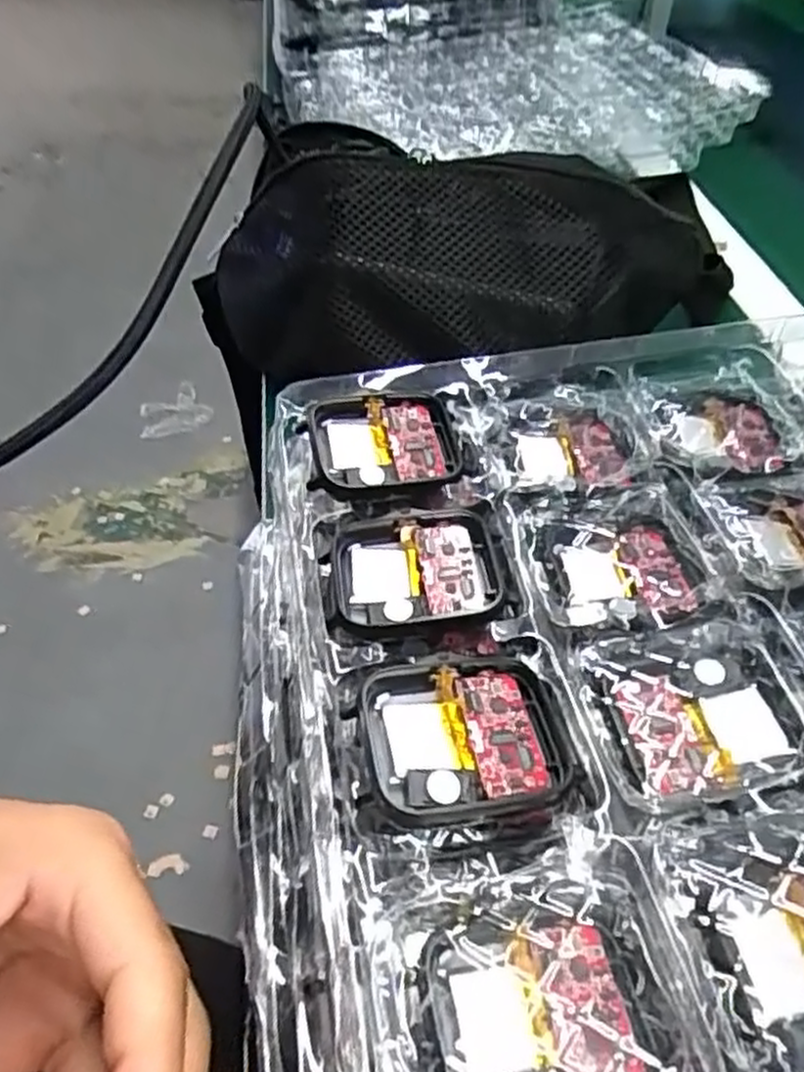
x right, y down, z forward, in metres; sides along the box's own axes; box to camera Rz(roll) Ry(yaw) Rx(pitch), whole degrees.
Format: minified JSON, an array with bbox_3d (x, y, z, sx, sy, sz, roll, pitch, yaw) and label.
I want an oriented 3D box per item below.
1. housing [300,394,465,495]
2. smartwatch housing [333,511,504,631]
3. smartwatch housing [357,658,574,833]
[{"bbox_3d":[-0.005,-0.028,0.235,0.046,0.009,0.037,-8,48,-9],"label":"housing"},{"bbox_3d":[0.004,0.012,0.209,0.044,0.013,0.035,-2,47,-4],"label":"smartwatch housing"},{"bbox_3d":[0.013,0.046,0.172,0.044,0.008,0.039,-7,47,-5],"label":"smartwatch housing"}]

